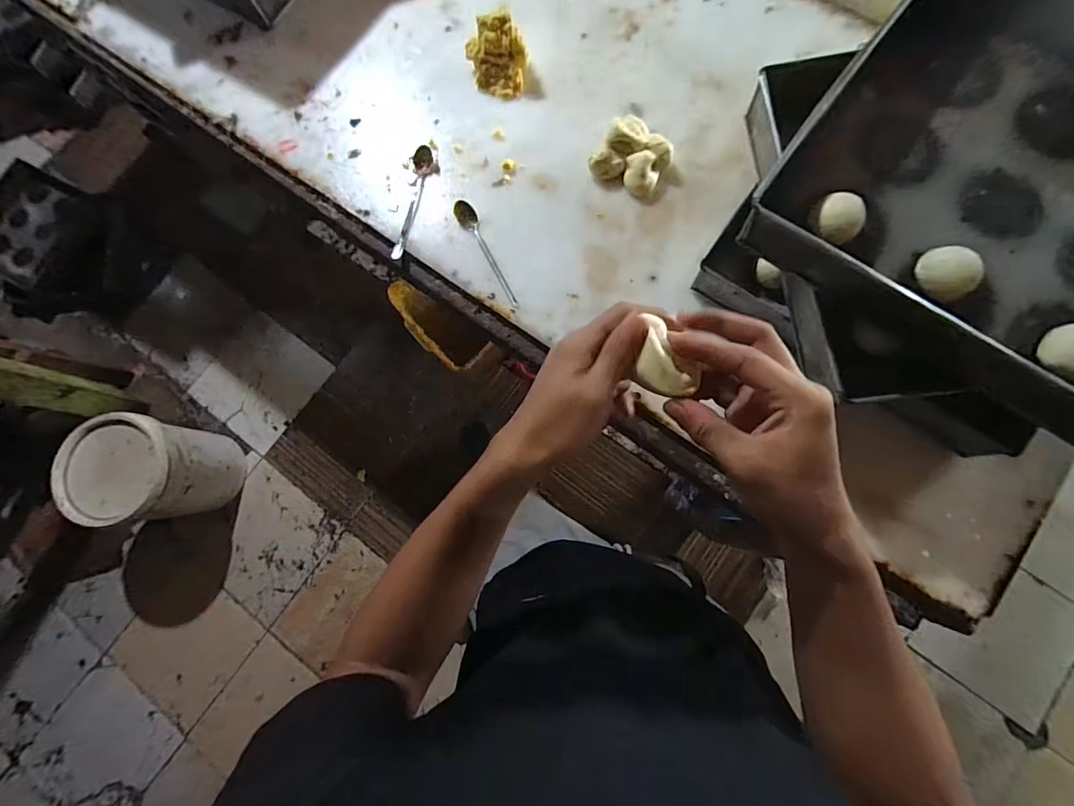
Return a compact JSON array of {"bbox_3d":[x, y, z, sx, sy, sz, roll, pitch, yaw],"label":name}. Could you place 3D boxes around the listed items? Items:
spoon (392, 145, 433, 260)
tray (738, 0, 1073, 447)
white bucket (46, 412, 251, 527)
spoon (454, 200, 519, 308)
[{"bbox_3d":[-0.190,-0.308,0.693,0.032,0.011,0.186,8,80,5],"label":"spoon"},{"bbox_3d":[0.493,-0.230,0.452,0.411,0.113,0.432,39,86,9],"label":"tray"},{"bbox_3d":[-1.146,0.202,1.394,0.265,0.407,0.287,-1,80,3],"label":"white bucket"},{"bbox_3d":[-0.074,-0.221,0.669,0.028,0.010,0.185,-27,79,-2],"label":"spoon"}]

